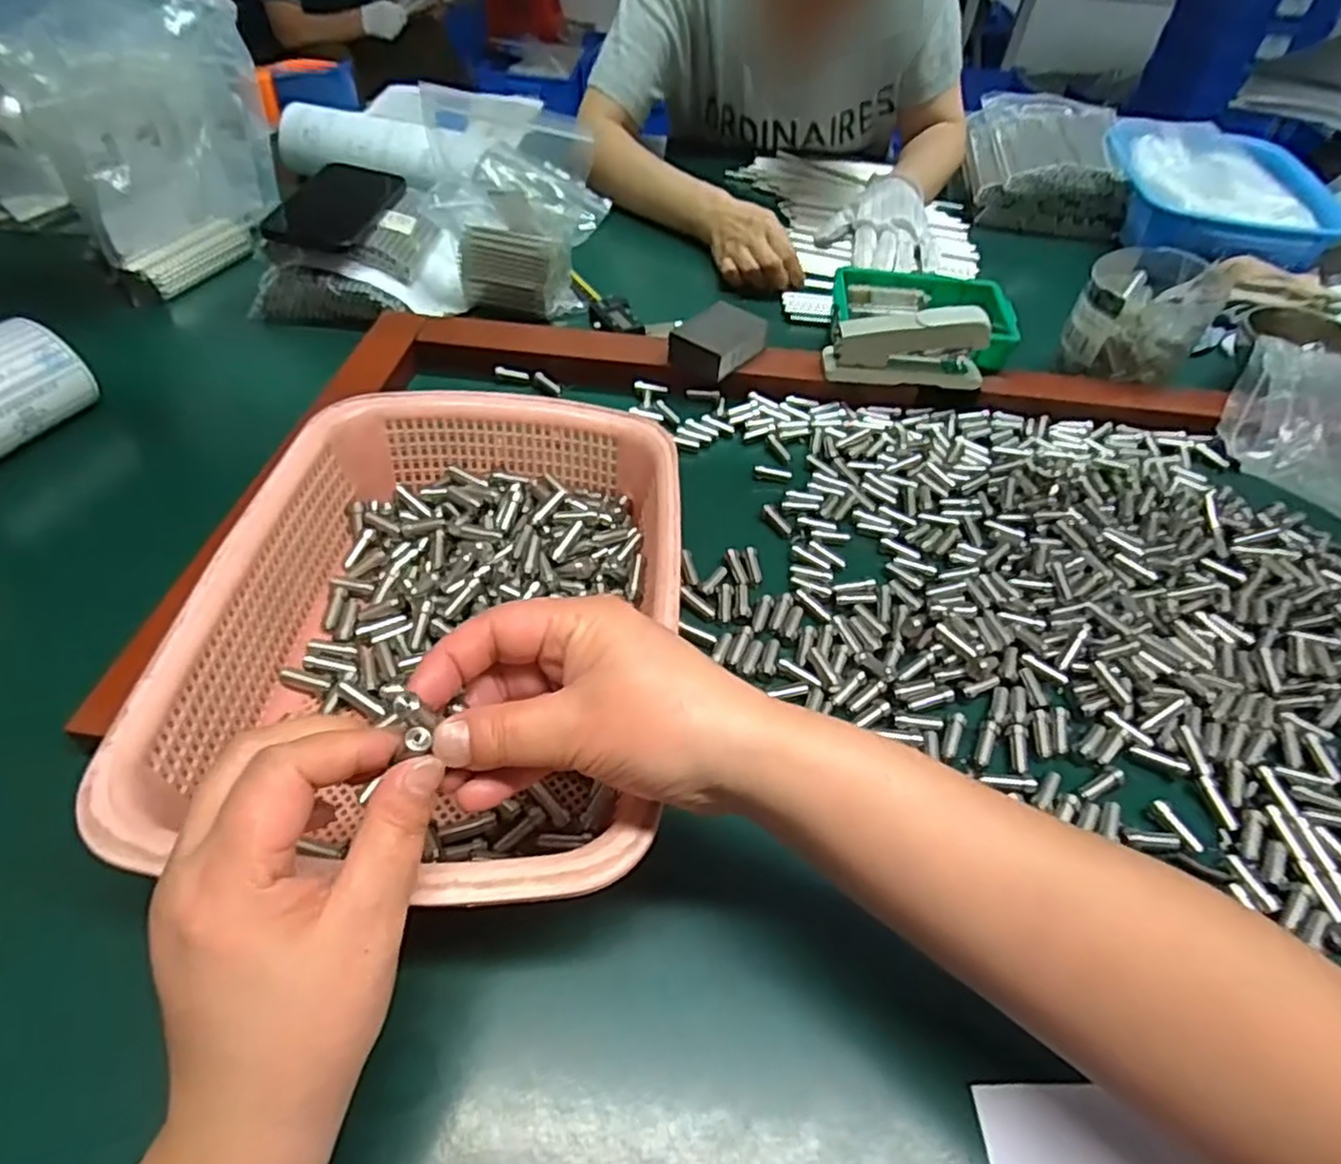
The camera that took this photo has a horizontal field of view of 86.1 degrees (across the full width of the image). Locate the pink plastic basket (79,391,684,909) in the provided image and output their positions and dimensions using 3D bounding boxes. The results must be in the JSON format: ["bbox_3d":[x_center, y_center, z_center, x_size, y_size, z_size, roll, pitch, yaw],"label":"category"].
[{"bbox_3d":[-0.109,0.014,0.370,0.217,0.079,0.292,7,49,1],"label":"pink plastic basket"}]

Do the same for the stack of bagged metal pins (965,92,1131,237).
[{"bbox_3d":[0.495,-0.560,0.957,0.181,0.075,0.284,13,49,6],"label":"stack of bagged metal pins"}]

